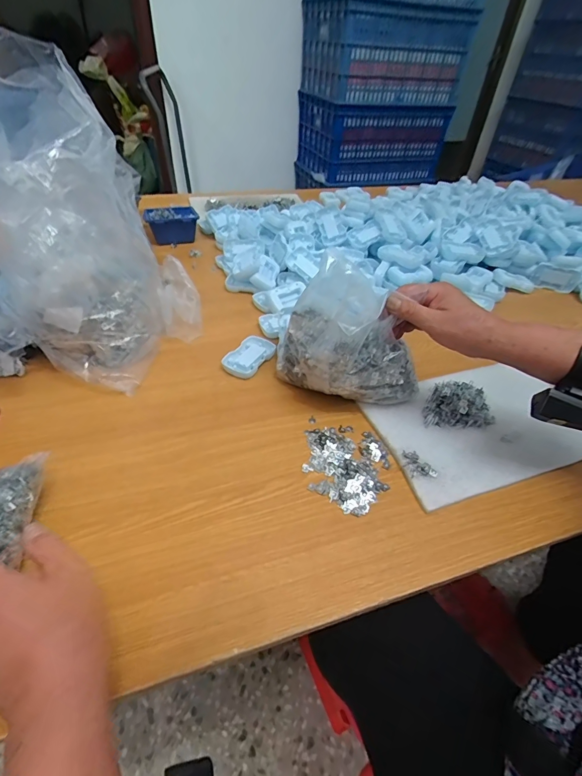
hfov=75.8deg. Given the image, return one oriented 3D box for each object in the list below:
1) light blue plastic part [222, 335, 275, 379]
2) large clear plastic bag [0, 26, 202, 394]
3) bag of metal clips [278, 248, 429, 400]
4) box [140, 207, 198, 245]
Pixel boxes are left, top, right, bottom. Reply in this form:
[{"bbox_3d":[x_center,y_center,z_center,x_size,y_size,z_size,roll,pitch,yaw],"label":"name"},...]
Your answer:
[{"bbox_3d":[-0.065,-0.049,0.594,0.054,0.018,0.086,26,48,22],"label":"light blue plastic part"},{"bbox_3d":[-0.302,-0.231,0.525,0.287,0.349,0.326,-3,43,-7],"label":"large clear plastic bag"},{"bbox_3d":[0.072,-0.066,0.484,0.171,0.164,0.097,33,51,28],"label":"bag of metal clips"},{"bbox_3d":[-0.285,-0.394,0.899,0.121,0.055,0.136,-14,46,-18],"label":"box"}]

